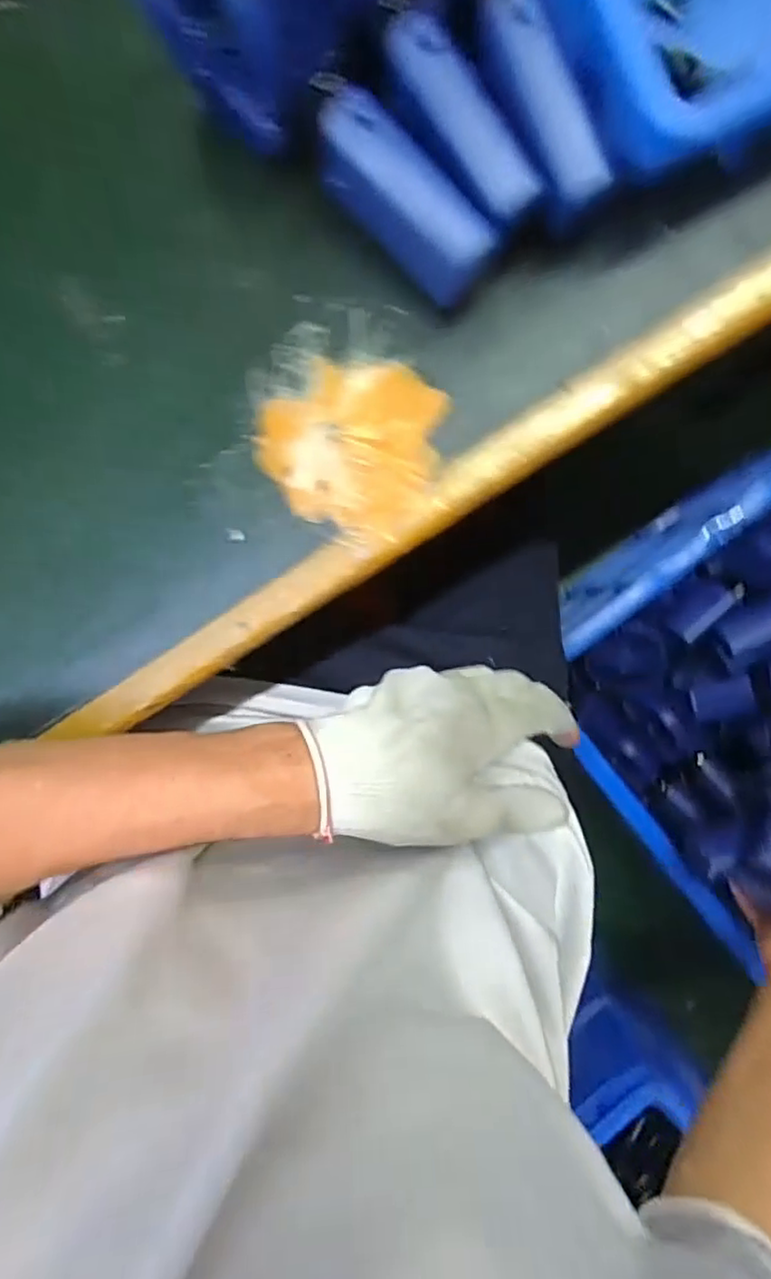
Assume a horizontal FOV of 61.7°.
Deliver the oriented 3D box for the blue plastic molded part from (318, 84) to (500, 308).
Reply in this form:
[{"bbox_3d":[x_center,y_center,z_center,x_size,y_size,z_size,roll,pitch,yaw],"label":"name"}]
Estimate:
[{"bbox_3d":[0.007,-0.186,0.272,0.085,0.023,0.031,43,93,-15],"label":"blue plastic molded part"}]

